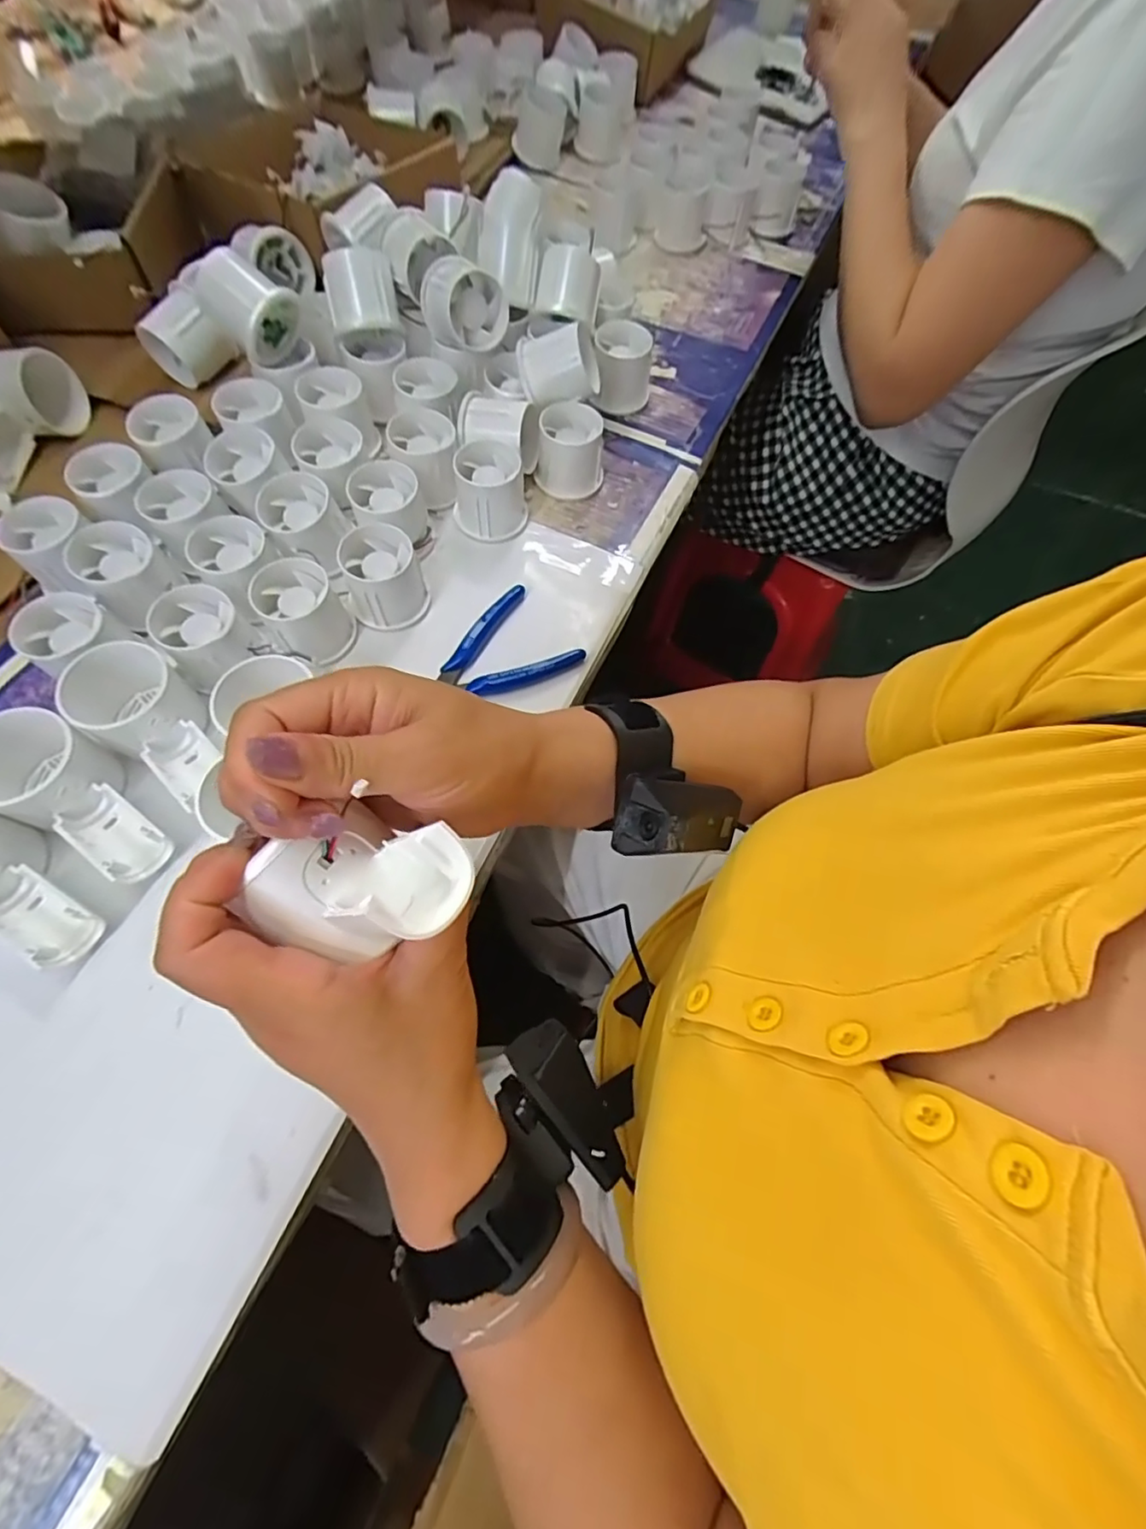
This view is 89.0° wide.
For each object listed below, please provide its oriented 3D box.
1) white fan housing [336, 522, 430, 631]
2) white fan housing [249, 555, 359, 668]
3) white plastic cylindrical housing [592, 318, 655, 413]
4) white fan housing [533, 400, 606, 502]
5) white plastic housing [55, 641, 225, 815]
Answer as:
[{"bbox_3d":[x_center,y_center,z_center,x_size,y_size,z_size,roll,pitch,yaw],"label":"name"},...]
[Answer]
[{"bbox_3d":[-0.137,-0.134,0.417,0.053,0.049,0.051,1,66,-3],"label":"white fan housing"},{"bbox_3d":[-0.184,-0.105,0.401,0.050,0.045,0.057,-35,73,-17],"label":"white fan housing"},{"bbox_3d":[0.044,-0.350,0.519,0.054,0.054,0.063,7,66,0],"label":"white plastic cylindrical housing"},{"bbox_3d":[-0.002,-0.256,0.477,0.053,0.050,0.049,2,66,-2],"label":"white fan housing"},{"bbox_3d":[-0.262,-0.029,0.364,0.100,0.053,0.061,35,69,12],"label":"white plastic housing"}]

